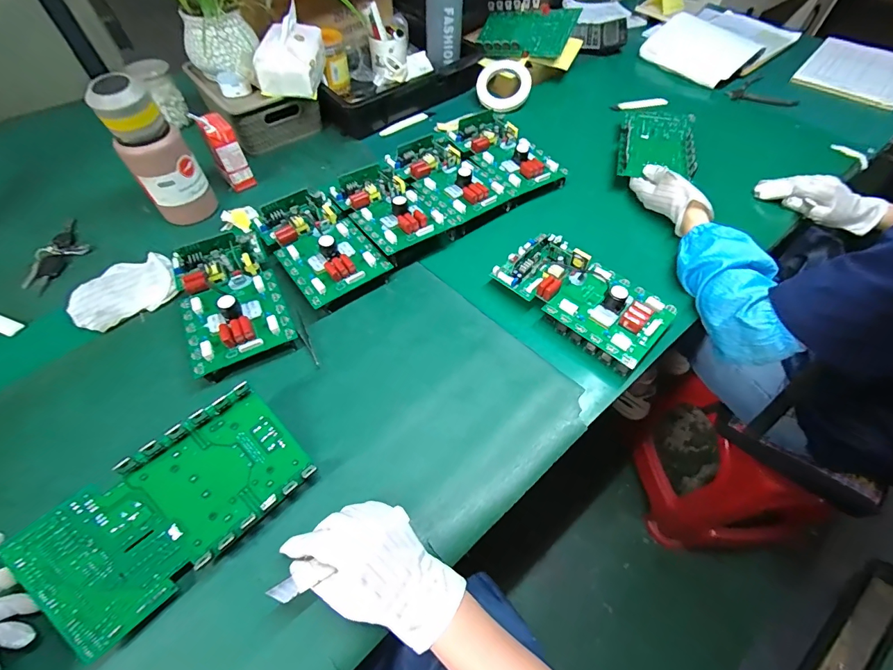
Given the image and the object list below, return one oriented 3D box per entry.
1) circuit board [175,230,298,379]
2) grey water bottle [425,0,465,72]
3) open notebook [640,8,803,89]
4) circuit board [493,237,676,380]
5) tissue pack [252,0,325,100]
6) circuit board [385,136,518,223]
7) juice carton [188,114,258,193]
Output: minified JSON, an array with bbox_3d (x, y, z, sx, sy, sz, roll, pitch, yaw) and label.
[{"bbox_3d":[-0.294,-0.050,0.544,0.127,0.052,0.207,-26,61,-15],"label":"circuit board"},{"bbox_3d":[0.000,-0.673,0.816,0.088,0.187,0.073,-18,59,-12],"label":"grey water bottle"},{"bbox_3d":[0.690,-0.763,1.004,0.387,0.052,0.264,-34,63,-21],"label":"open notebook"},{"bbox_3d":[0.186,-0.058,0.553,0.228,0.045,0.117,39,66,22],"label":"circuit board"},{"bbox_3d":[-0.284,-0.516,0.732,0.098,0.090,0.148,4,57,2],"label":"tissue pack"},{"bbox_3d":[0.001,-0.279,0.680,0.121,0.031,0.207,-34,64,-19],"label":"circuit board"},{"bbox_3d":[-0.377,-0.313,0.684,0.050,0.115,0.048,-30,63,-18],"label":"juice carton"}]

